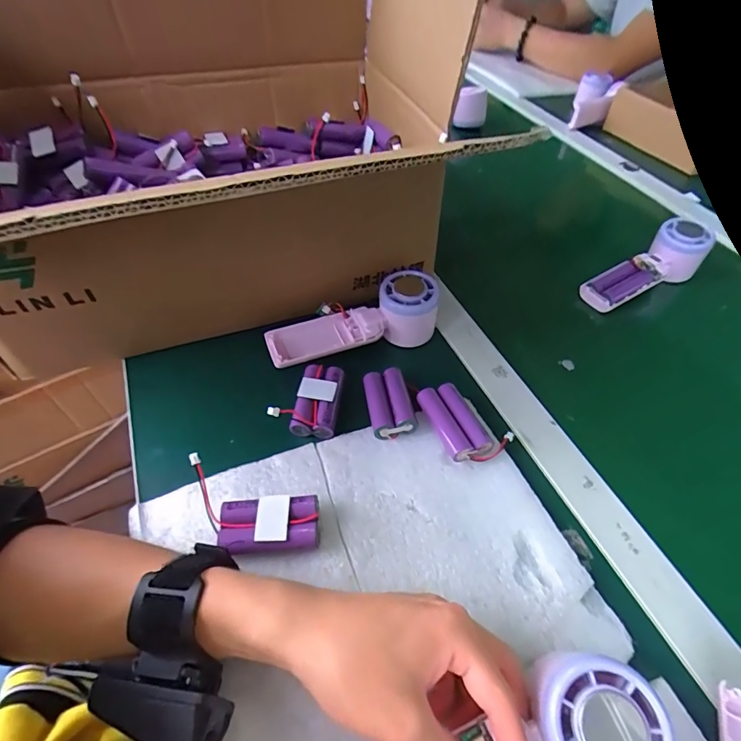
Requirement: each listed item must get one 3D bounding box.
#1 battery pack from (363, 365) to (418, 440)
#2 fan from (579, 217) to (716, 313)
[{"bbox_3d":[0.015,0.025,0.381,0.035,0.018,0.067,-5,49,-7],"label":"battery pack"},{"bbox_3d":[0.316,-0.114,0.523,0.161,0.052,0.050,-29,55,-9],"label":"fan"}]

